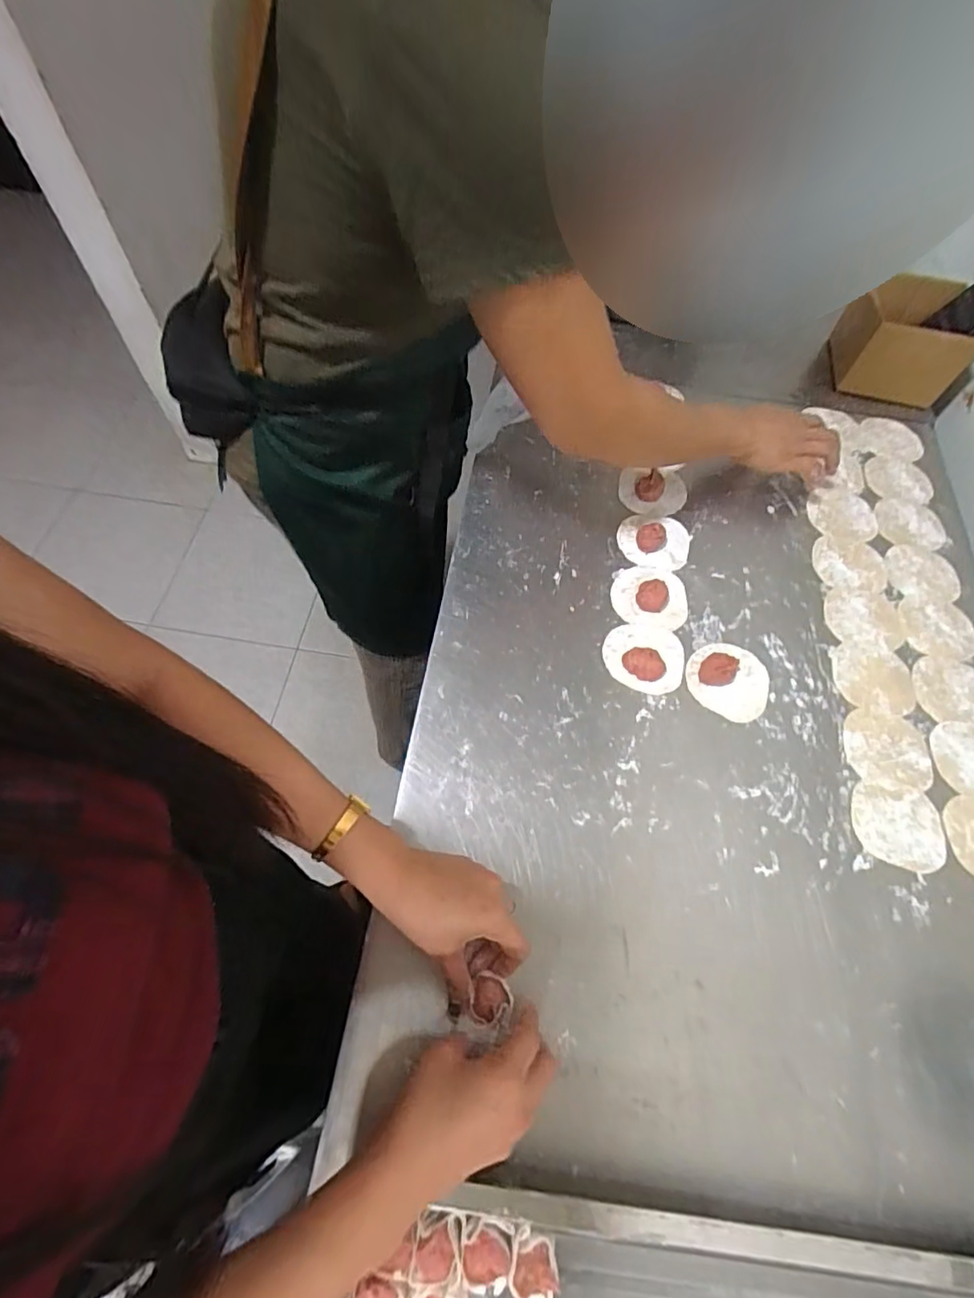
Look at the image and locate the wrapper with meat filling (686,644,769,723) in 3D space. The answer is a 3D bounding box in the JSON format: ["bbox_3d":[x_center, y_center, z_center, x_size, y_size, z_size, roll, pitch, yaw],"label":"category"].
[{"bbox_3d":[0.250,0.026,0.573,0.080,0.021,0.082,1,63,-2],"label":"wrapper with meat filling"}]

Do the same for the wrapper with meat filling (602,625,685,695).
[{"bbox_3d":[0.164,0.007,0.583,0.083,0.016,0.075,11,63,3],"label":"wrapper with meat filling"}]

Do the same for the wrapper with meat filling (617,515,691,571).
[{"bbox_3d":[0.197,-0.132,0.656,0.084,0.026,0.075,12,63,4],"label":"wrapper with meat filling"}]

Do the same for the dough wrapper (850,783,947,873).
[{"bbox_3d":[0.374,0.160,0.512,0.080,0.004,0.072,16,63,6],"label":"dough wrapper"}]

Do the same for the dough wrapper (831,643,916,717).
[{"bbox_3d":[0.399,0.030,0.581,0.080,0.004,0.074,14,63,5],"label":"dough wrapper"}]

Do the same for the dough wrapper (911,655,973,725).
[{"bbox_3d":[0.481,0.042,0.579,0.081,0.004,0.073,6,63,1],"label":"dough wrapper"}]

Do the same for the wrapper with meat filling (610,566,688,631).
[{"bbox_3d":[0.181,-0.061,0.619,0.082,0.019,0.076,10,63,3],"label":"wrapper with meat filling"}]

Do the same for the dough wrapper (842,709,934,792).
[{"bbox_3d":[0.389,0.097,0.548,0.078,0.004,0.074,10,63,3],"label":"dough wrapper"}]

